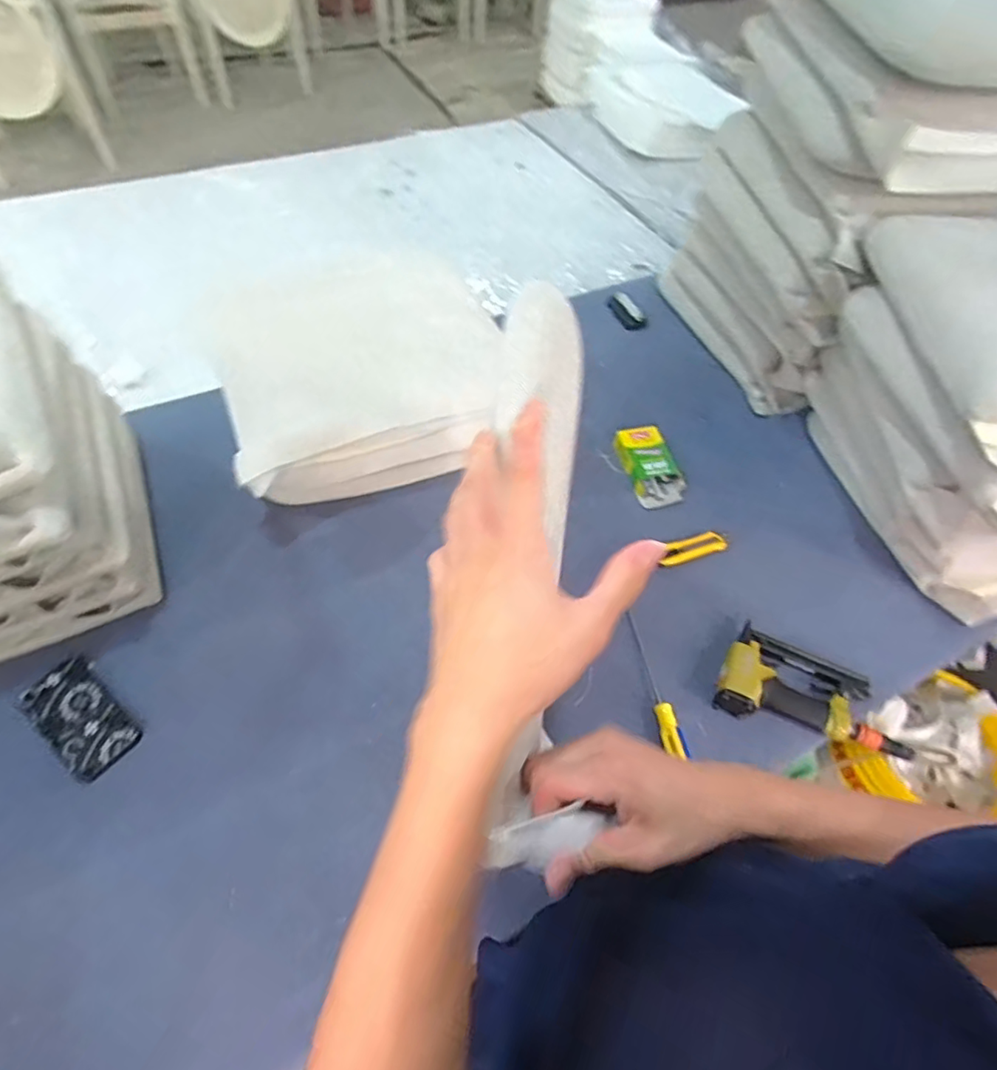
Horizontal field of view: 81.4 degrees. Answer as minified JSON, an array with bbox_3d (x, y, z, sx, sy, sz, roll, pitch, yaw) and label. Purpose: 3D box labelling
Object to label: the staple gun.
[{"bbox_3d":[0.432,0.211,0.804,0.248,0.049,0.137,16,57,6],"label":"staple gun"}]

